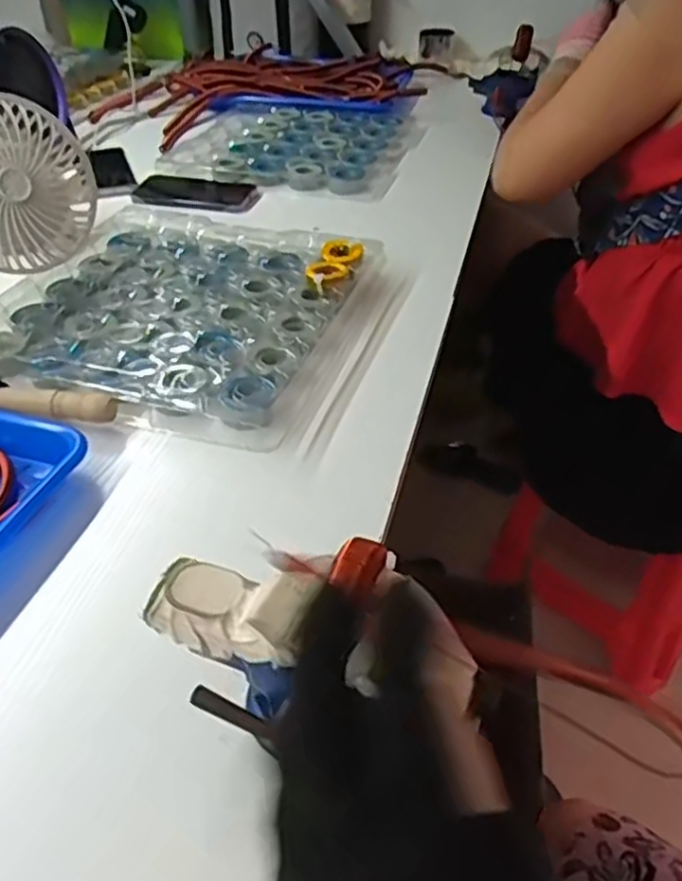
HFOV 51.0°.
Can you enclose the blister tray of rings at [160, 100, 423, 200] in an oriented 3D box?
[{"bbox_3d":[-0.070,-0.424,1.013,0.332,0.019,0.299,8,40,8],"label":"blister tray of rings"}]

